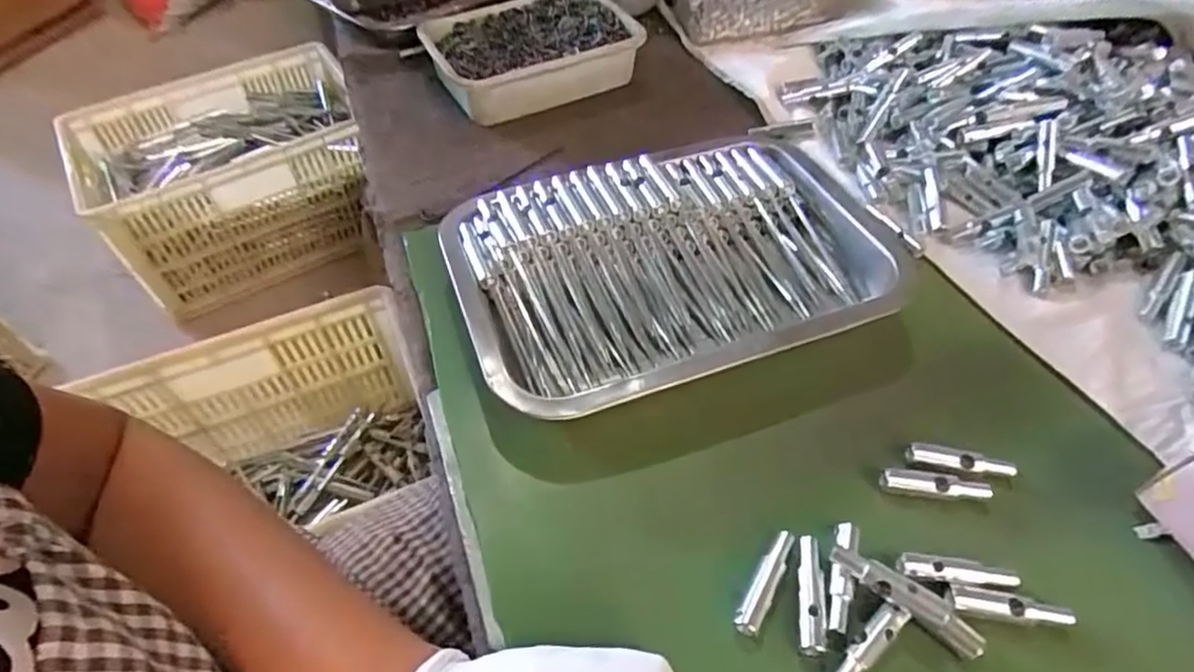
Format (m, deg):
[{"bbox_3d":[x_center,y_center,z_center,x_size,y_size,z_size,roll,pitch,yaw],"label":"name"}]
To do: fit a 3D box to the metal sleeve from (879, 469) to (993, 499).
[{"bbox_3d":[0.171,0.077,0.336,0.052,0.009,0.010,8,52,8],"label":"metal sleeve"}]

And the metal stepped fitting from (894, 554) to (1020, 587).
[{"bbox_3d":[0.166,0.111,0.309,0.051,0.013,0.011,7,52,7],"label":"metal stepped fitting"}]

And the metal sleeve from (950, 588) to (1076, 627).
[{"bbox_3d":[0.185,0.121,0.295,0.048,0.008,0.011,8,52,8],"label":"metal sleeve"}]

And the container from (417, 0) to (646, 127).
[{"bbox_3d":[-0.059,-0.257,0.597,0.179,0.044,0.125,-22,54,-15],"label":"container"}]

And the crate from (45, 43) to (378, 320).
[{"bbox_3d":[-0.642,-0.292,1.213,0.455,0.232,0.331,-29,56,-19],"label":"crate"}]

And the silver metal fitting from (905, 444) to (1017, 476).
[{"bbox_3d":[0.187,0.065,0.342,0.051,0.010,0.009,10,52,10],"label":"silver metal fitting"}]

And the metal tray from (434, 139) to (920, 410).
[{"bbox_3d":[0.052,-0.048,0.417,0.276,0.039,0.183,-18,53,-12],"label":"metal tray"}]

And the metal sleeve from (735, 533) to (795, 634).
[{"bbox_3d":[0.079,0.114,0.308,0.012,0.006,0.052,25,56,20],"label":"metal sleeve"}]

